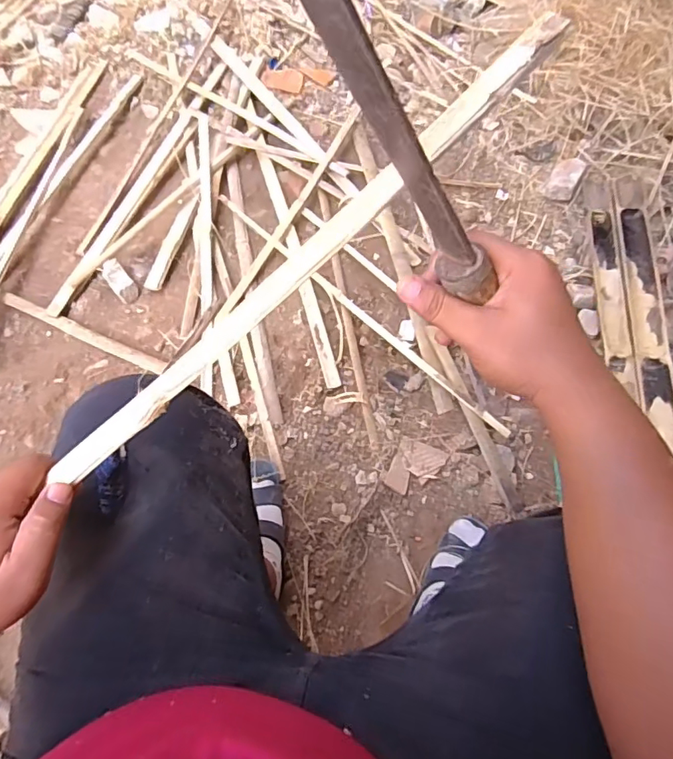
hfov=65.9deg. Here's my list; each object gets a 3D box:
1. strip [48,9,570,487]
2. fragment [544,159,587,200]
[{"bbox_3d":[-0.026,-0.074,0.336,0.424,0.007,0.022,-42,68,6],"label":"strip"},{"bbox_3d":[0.495,-0.435,1.121,0.062,0.045,0.102,29,66,15],"label":"fragment"}]

